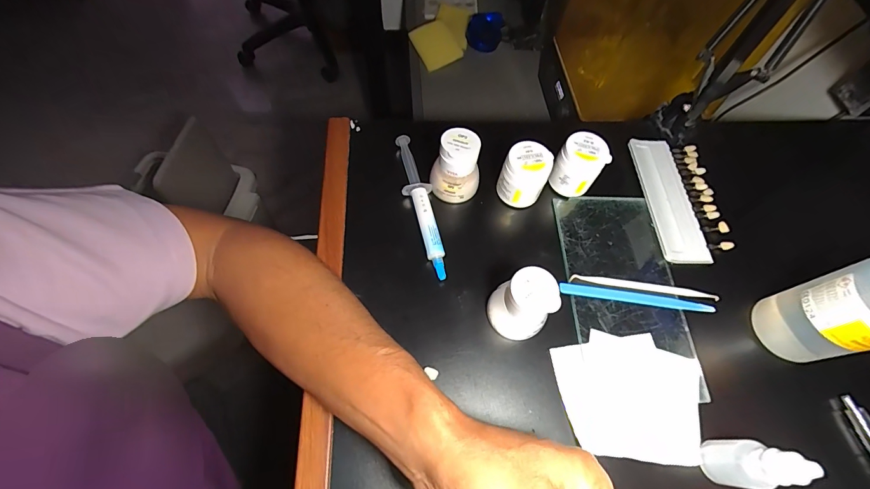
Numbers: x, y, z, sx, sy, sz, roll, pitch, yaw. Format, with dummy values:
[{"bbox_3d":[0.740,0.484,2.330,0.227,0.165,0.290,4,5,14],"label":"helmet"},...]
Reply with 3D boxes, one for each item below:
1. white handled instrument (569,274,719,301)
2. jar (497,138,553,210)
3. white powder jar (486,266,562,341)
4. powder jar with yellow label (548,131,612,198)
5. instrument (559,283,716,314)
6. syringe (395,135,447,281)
[{"bbox_3d":[0.194,0.039,0.355,0.135,0.007,0.008,7,63,1],"label":"white handled instrument"},{"bbox_3d":[0.089,-0.067,0.379,0.042,0.057,0.045,1,63,-2],"label":"jar"},{"bbox_3d":[0.071,0.050,0.313,0.043,0.062,0.041,1,63,-2],"label":"white powder jar"},{"bbox_3d":[0.145,-0.079,0.386,0.043,0.052,0.042,1,63,-2],"label":"powder jar with yellow label"},{"bbox_3d":[0.184,0.048,0.351,0.139,0.006,0.012,7,63,1],"label":"instrument"},{"bbox_3d":[-0.014,-0.040,0.380,0.025,0.022,0.159,-11,64,-8],"label":"syringe"}]

